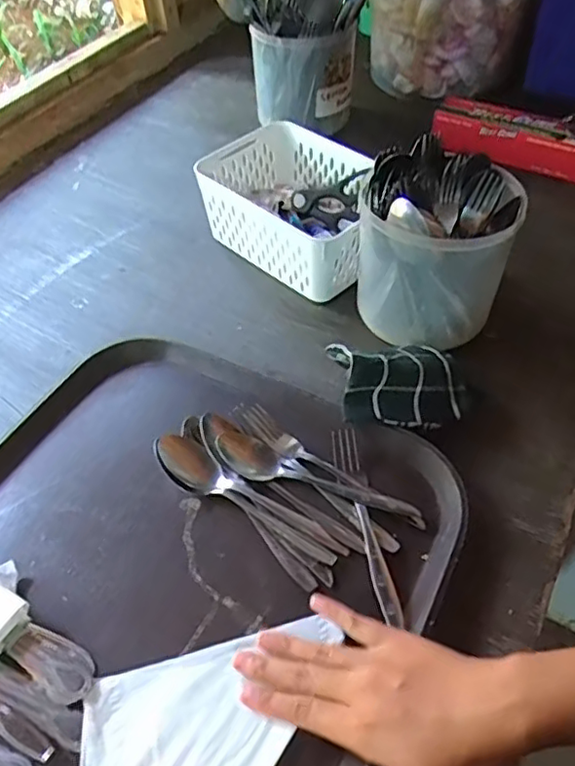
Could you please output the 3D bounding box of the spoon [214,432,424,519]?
[{"bbox_3d":[0.022,0.077,0.483,0.166,0.028,0.036,19,55,16],"label":"spoon"}]

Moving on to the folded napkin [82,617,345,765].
[{"bbox_3d":[-0.076,0.234,0.377,0.117,0.011,0.231,26,57,21],"label":"folded napkin"}]

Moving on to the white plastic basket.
[{"bbox_3d":[0.015,-0.187,0.660,0.195,0.092,0.133,35,60,26],"label":"white plastic basket"}]

